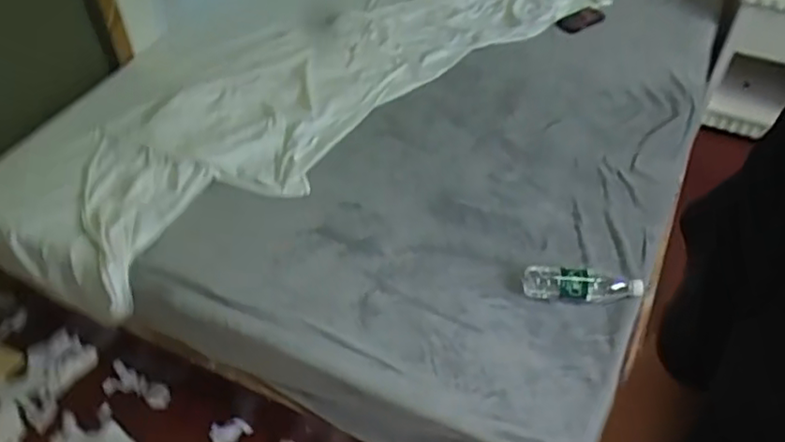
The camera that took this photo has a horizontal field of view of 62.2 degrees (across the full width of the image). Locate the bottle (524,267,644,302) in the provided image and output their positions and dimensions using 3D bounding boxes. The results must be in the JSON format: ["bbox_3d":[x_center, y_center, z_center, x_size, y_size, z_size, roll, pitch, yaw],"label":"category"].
[{"bbox_3d":[0.386,0.127,1.320,0.233,0.054,0.068,6,46,7],"label":"bottle"}]

